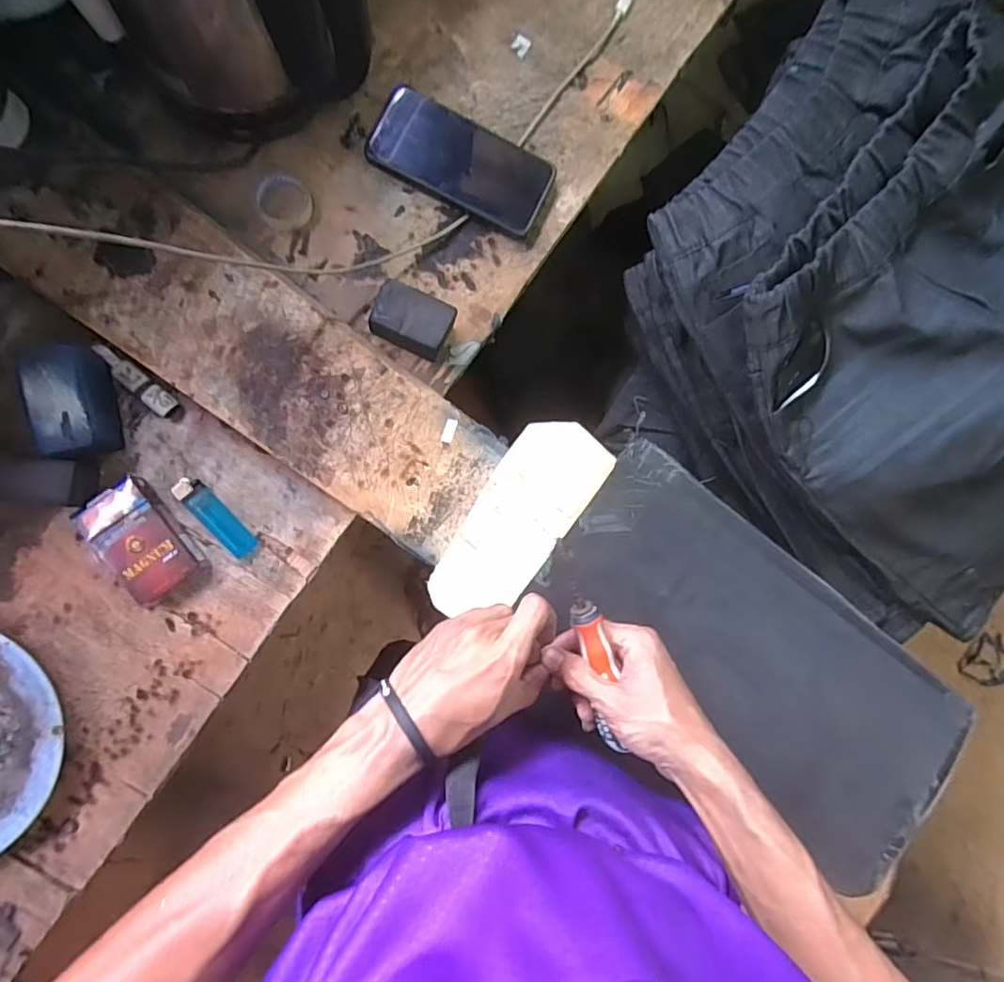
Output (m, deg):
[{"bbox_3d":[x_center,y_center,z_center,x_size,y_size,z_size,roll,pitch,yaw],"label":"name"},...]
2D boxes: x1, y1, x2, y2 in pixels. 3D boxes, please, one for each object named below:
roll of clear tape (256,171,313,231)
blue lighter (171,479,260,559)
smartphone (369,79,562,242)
[{"bbox_3d":[-0.191,-0.255,0.493,0.046,0.009,0.051,5,88,-8],"label":"roll of clear tape"},{"bbox_3d":[-0.246,0.023,0.479,0.026,0.012,0.081,-42,94,-7],"label":"blue lighter"},{"bbox_3d":[-0.036,-0.302,0.510,0.165,0.013,0.076,26,85,-6],"label":"smartphone"}]

